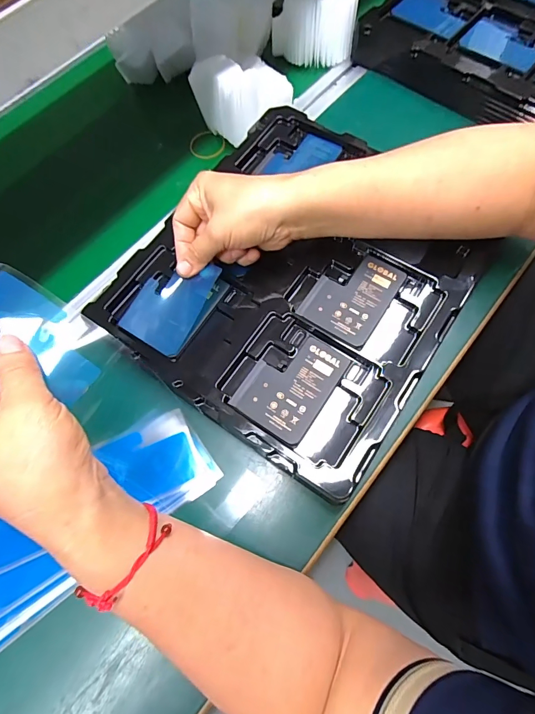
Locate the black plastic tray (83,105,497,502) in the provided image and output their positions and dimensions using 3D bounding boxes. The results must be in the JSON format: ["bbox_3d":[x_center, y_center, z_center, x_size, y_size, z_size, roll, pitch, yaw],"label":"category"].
[{"bbox_3d":[0.029,-0.077,0.369,0.278,0.036,0.307,32,74,15],"label":"black plastic tray"}]

